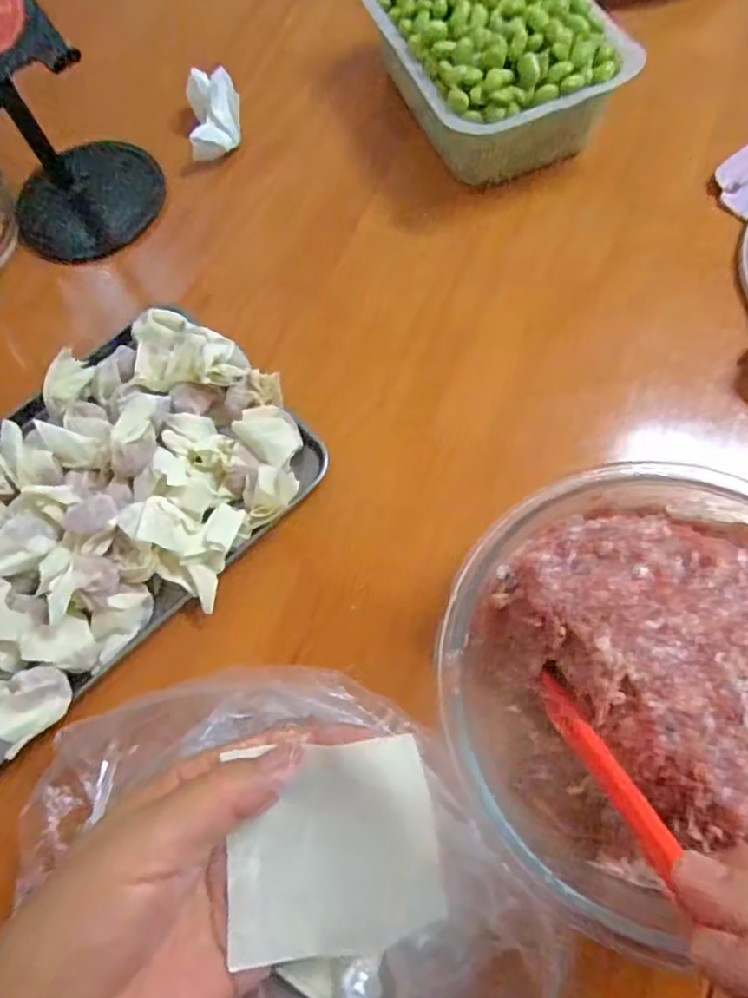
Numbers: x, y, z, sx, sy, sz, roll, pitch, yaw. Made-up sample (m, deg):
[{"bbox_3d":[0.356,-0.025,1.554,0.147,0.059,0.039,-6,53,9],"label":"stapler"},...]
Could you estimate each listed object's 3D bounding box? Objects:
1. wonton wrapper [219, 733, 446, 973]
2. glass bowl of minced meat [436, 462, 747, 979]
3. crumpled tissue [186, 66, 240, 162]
[{"bbox_3d":[-0.015,0.122,0.221,0.075,0.006,0.067,-12,80,11],"label":"wonton wrapper"},{"bbox_3d":[0.108,0.072,0.252,0.154,0.064,0.164,-1,67,3],"label":"glass bowl of minced meat"},{"bbox_3d":[-0.103,-0.247,0.410,0.032,0.031,0.049,-9,67,0],"label":"crumpled tissue"}]

